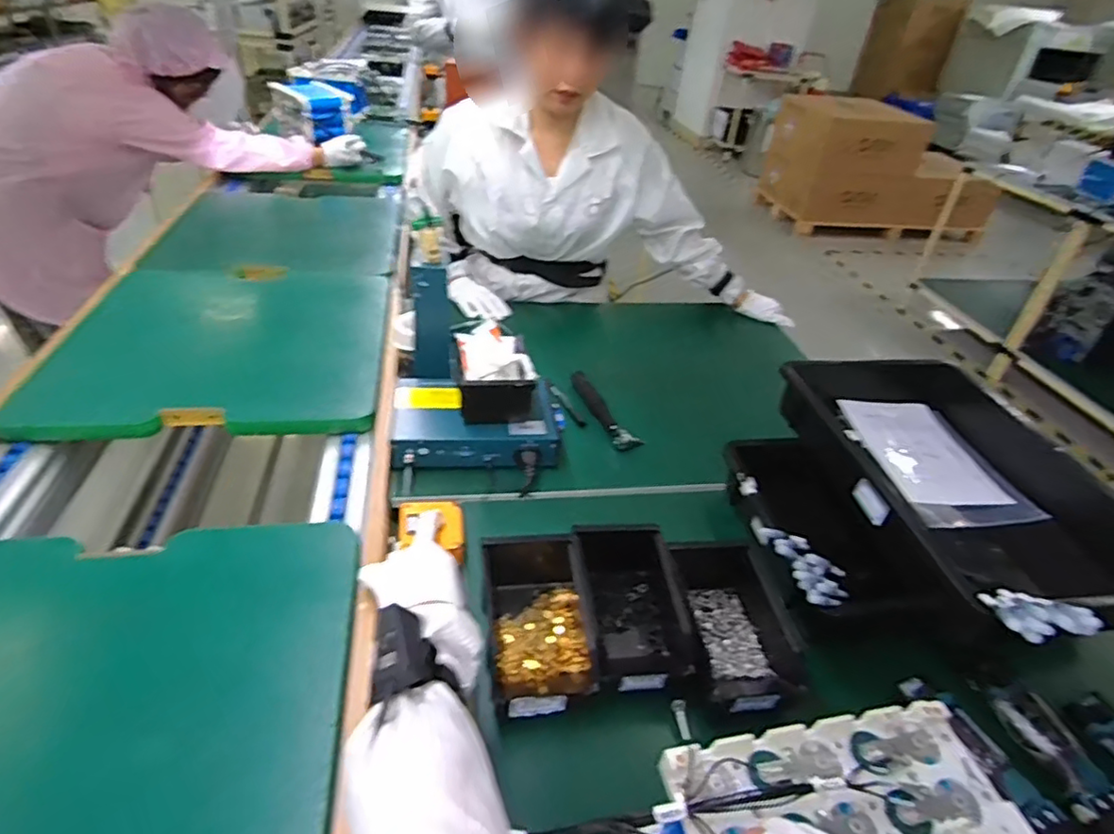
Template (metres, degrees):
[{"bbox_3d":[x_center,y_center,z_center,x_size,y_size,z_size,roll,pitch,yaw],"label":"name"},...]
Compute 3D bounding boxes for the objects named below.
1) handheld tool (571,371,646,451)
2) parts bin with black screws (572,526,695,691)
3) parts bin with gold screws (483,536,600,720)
[{"bbox_3d":[0.069,-0.014,1.013,0.039,0.025,0.203,-13,40,-23],"label":"handheld tool"},{"bbox_3d":[0.077,0.199,0.683,0.104,0.068,0.192,-2,37,-10],"label":"parts bin with black screws"},{"bbox_3d":[-0.024,0.212,0.661,0.107,0.075,0.197,-2,37,-11],"label":"parts bin with gold screws"}]

